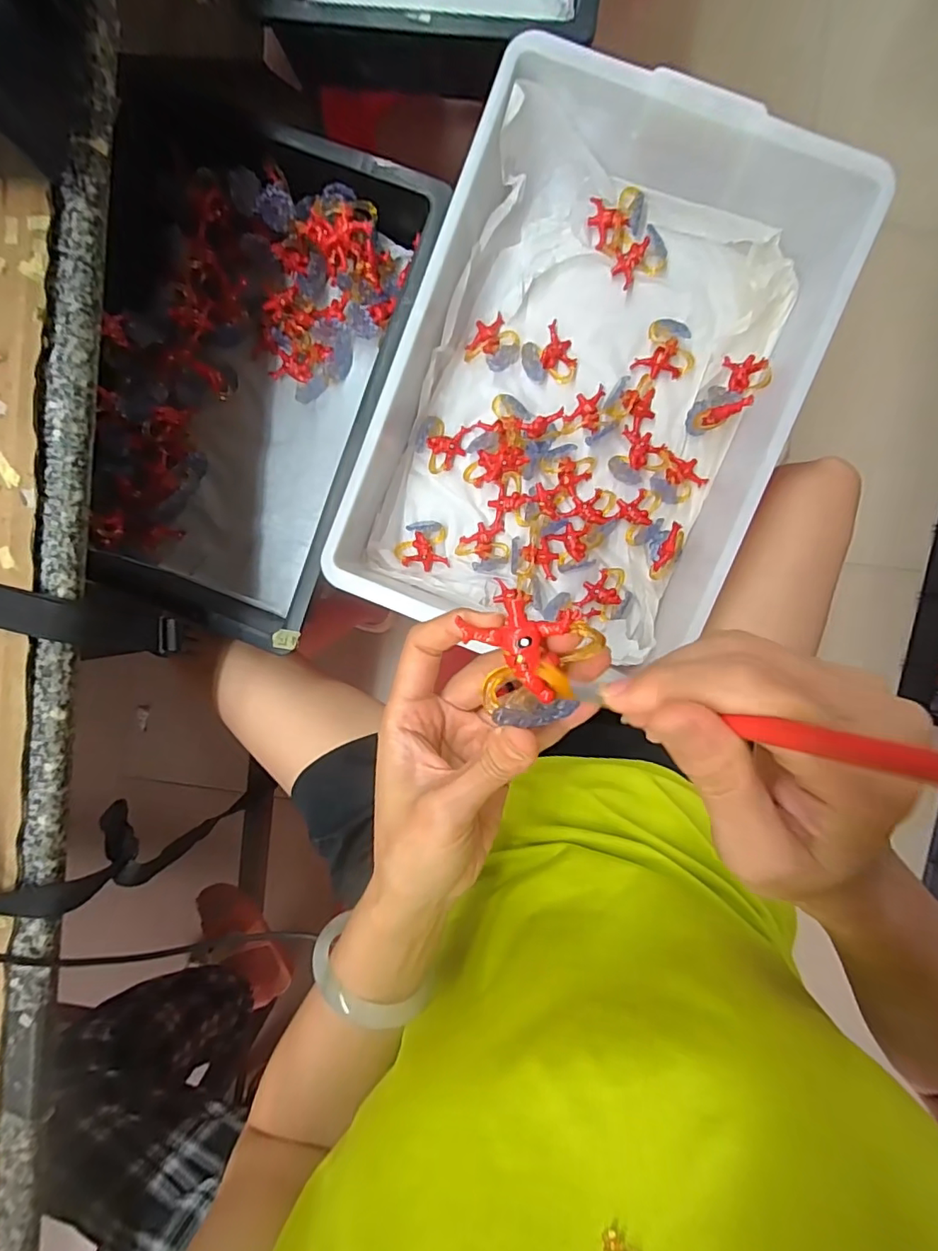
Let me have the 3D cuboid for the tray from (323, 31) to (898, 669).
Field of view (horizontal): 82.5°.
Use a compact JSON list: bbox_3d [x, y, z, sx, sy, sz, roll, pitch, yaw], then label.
[{"bbox_3d":[0.113,-0.221,0.514,0.339,0.106,0.482,22,95,2],"label":"tray"}]

